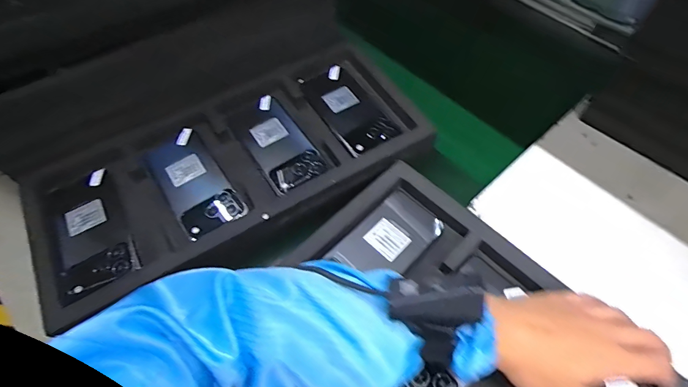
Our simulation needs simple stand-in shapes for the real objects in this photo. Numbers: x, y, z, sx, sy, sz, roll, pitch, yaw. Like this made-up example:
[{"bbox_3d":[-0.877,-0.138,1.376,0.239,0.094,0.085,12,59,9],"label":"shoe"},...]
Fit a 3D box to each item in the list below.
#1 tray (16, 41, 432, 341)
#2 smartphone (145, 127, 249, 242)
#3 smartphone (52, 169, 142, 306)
[{"bbox_3d":[-0.149,-0.041,0.512,0.492,0.051,0.257,-29,61,-15],"label":"tray"},{"bbox_3d":[-0.193,-0.016,0.506,0.075,0.011,0.187,-31,56,-19],"label":"smartphone"},{"bbox_3d":[-0.310,0.038,0.479,0.080,0.015,0.189,-31,54,-12],"label":"smartphone"}]

